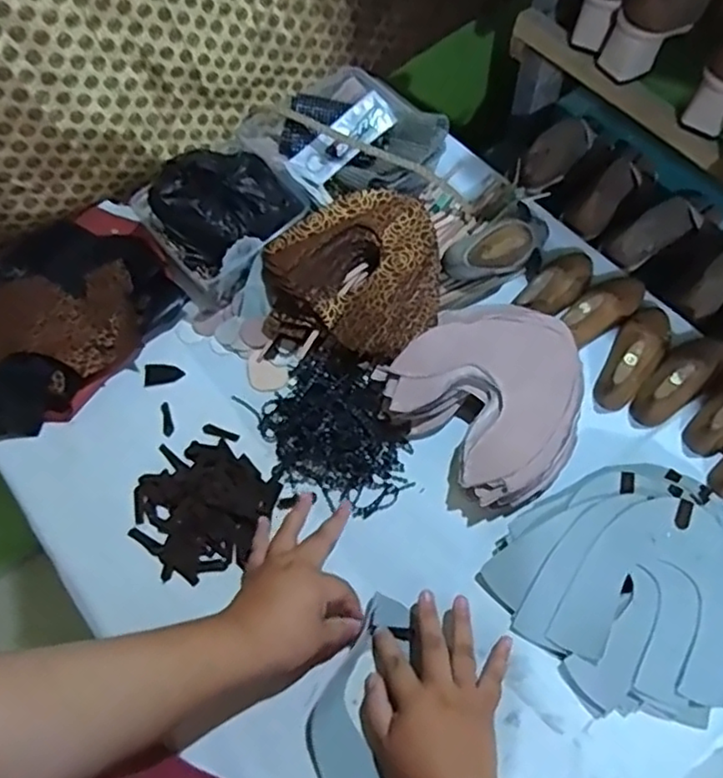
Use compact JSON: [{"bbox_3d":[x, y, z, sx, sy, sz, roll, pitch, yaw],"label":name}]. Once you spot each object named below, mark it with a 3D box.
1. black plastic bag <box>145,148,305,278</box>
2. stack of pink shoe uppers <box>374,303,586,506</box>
[{"bbox_3d":[-0.156,-0.217,0.727,0.150,0.067,0.129,-34,67,-15],"label":"black plastic bag"},{"bbox_3d":[0.140,0.006,0.663,0.184,0.061,0.189,-37,68,-16],"label":"stack of pink shoe uppers"}]

